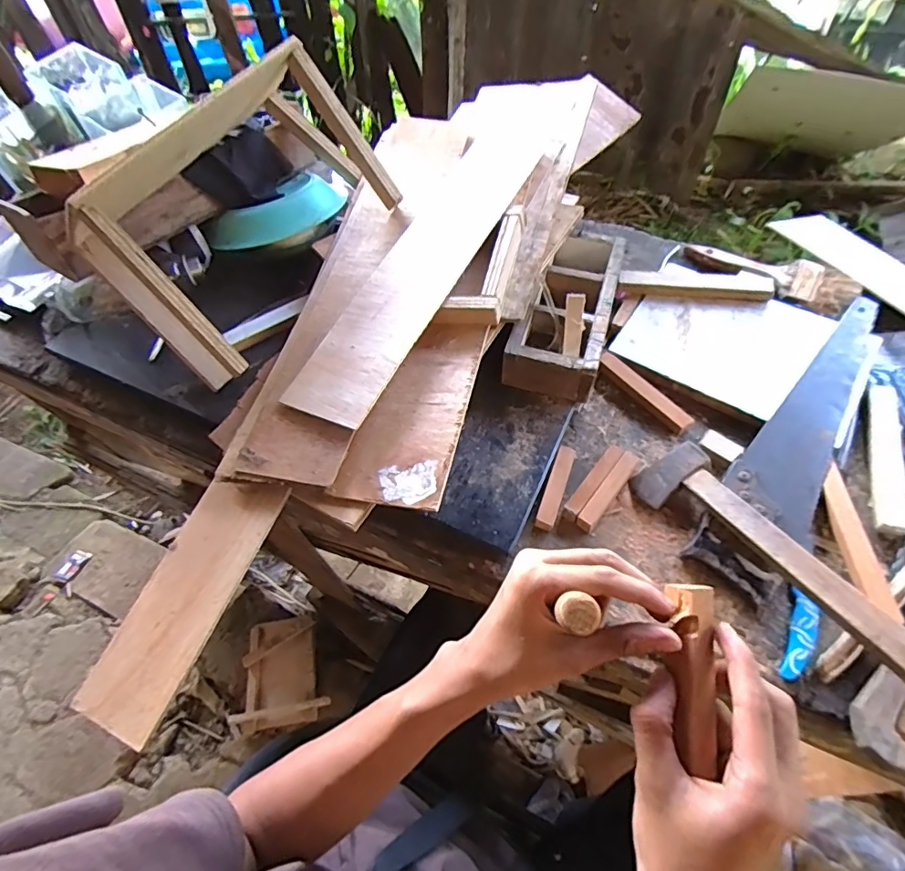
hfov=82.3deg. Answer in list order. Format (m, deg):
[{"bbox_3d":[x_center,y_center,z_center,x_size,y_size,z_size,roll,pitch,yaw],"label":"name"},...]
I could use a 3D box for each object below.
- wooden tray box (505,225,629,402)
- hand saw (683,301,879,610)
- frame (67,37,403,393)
[{"bbox_3d":[0.156,-0.165,0.661,0.106,0.062,0.252,18,61,15],"label":"wooden tray box"},{"bbox_3d":[0.411,-0.002,0.589,0.091,0.022,0.431,36,67,23],"label":"hand saw"},{"bbox_3d":[-0.248,-0.289,0.660,0.228,0.156,0.405,43,60,-23],"label":"frame"}]

